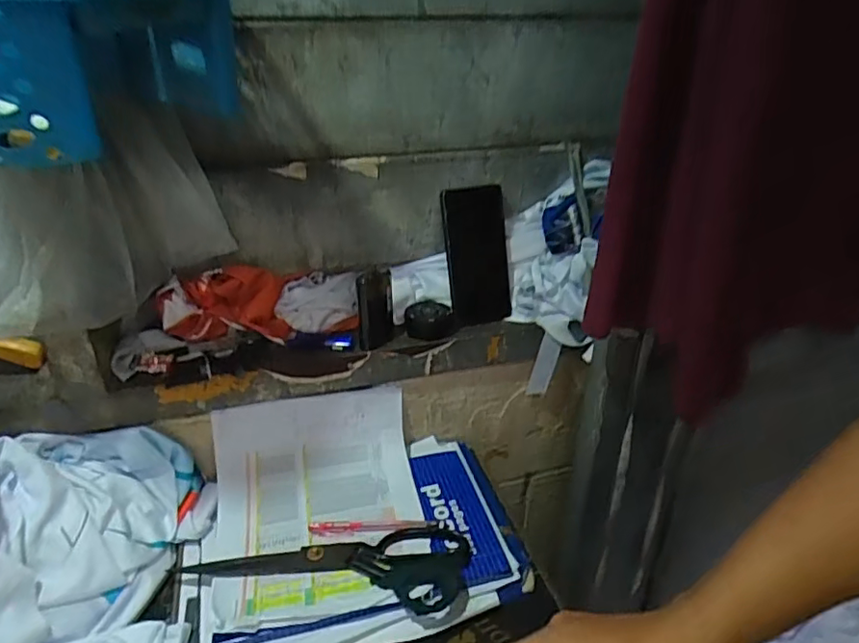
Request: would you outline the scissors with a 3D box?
[{"bbox_3d":[-0.102,0.234,0.564,0.271,0.013,0.092,4,28,8],"label":"scissors"}]

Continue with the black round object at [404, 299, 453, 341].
[{"bbox_3d":[-0.001,-0.002,0.679,0.057,0.030,0.046,-5,28,-8],"label":"black round object"}]

